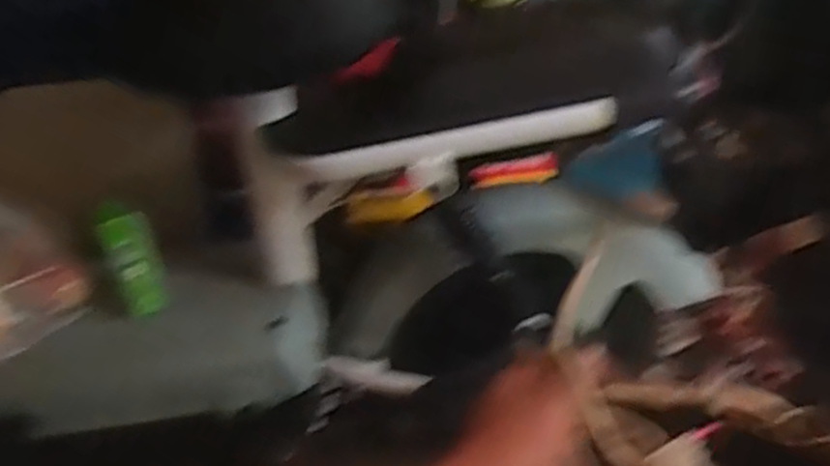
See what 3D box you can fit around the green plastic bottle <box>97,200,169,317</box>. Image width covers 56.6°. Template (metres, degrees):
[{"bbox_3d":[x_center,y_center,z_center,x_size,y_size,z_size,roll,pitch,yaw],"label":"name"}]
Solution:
[{"bbox_3d":[-0.317,0.028,0.868,0.048,0.128,0.044,-18,38,-18],"label":"green plastic bottle"}]

